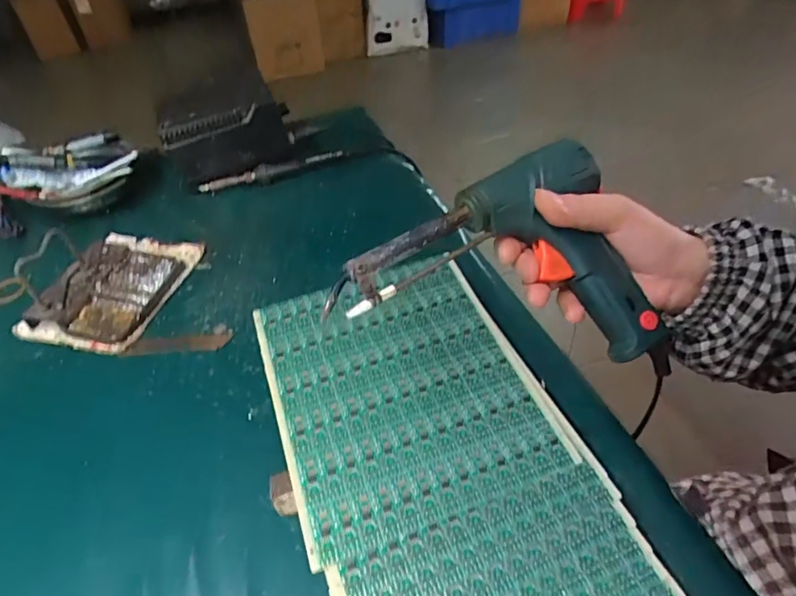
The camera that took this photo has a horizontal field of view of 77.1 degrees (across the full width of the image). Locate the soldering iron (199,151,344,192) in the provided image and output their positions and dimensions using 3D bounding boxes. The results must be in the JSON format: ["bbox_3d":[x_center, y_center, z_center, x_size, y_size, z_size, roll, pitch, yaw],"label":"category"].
[{"bbox_3d":[-0.156,-0.156,0.624,0.176,0.021,0.013,-16,45,-12],"label":"soldering iron"}]

